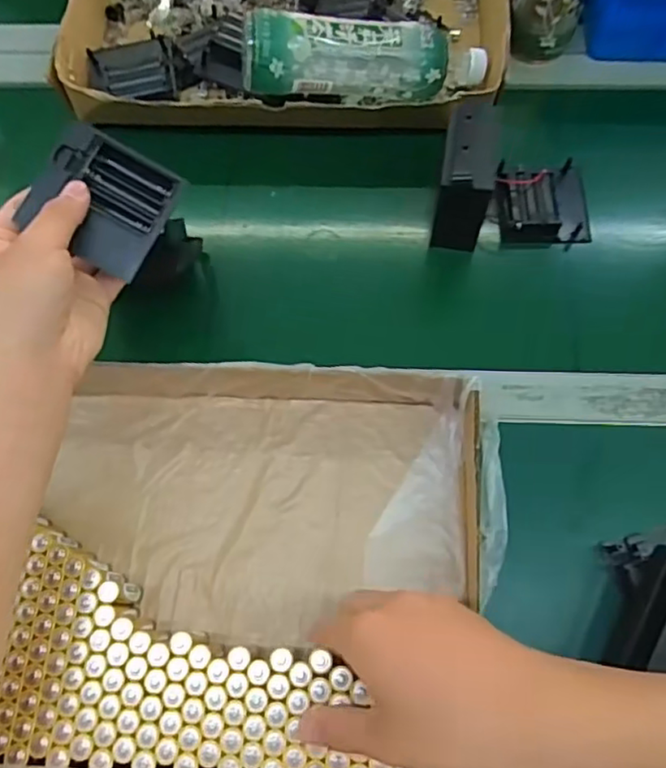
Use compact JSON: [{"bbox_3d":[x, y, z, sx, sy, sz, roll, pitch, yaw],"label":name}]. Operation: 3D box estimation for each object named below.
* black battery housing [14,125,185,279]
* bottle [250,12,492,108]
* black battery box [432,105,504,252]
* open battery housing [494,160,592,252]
[{"bbox_3d":[-0.149,-0.119,0.397,0.081,0.012,0.075,29,77,-9],"label":"black battery housing"},{"bbox_3d":[0.030,-0.288,0.551,0.221,0.075,0.067,-5,67,-16],"label":"bottle"},{"bbox_3d":[0.108,-0.170,0.494,0.040,0.081,0.071,8,69,5],"label":"black battery box"},{"bbox_3d":[0.185,-0.161,0.539,0.079,0.022,0.082,0,68,2],"label":"open battery housing"}]

